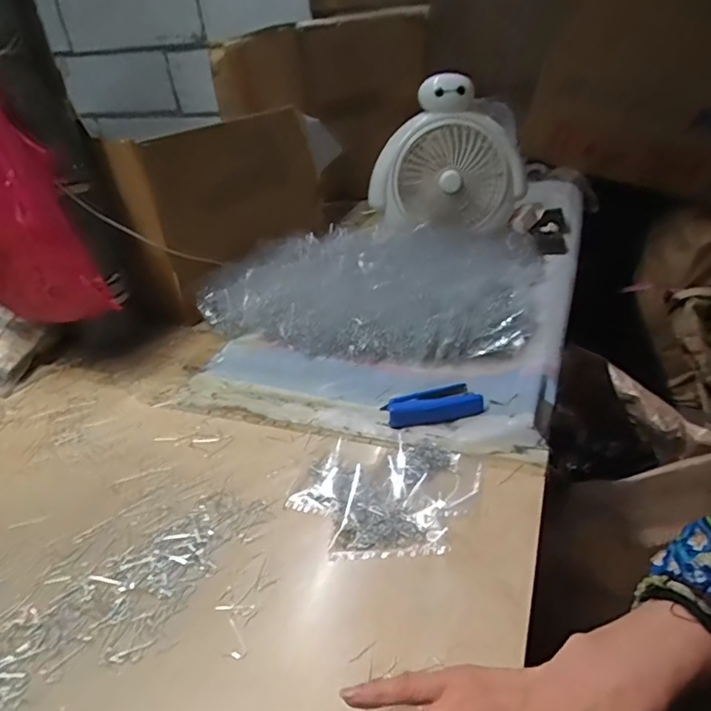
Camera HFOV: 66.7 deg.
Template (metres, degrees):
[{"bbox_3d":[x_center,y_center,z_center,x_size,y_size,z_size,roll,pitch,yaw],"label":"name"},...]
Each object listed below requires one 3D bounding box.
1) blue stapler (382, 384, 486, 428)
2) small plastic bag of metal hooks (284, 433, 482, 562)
[{"bbox_3d":[0.083,0.051,0.576,0.100,0.021,0.046,-14,33,-13],"label":"blue stapler"},{"bbox_3d":[0.026,0.120,0.489,0.145,0.012,0.148,13,37,26],"label":"small plastic bag of metal hooks"}]

